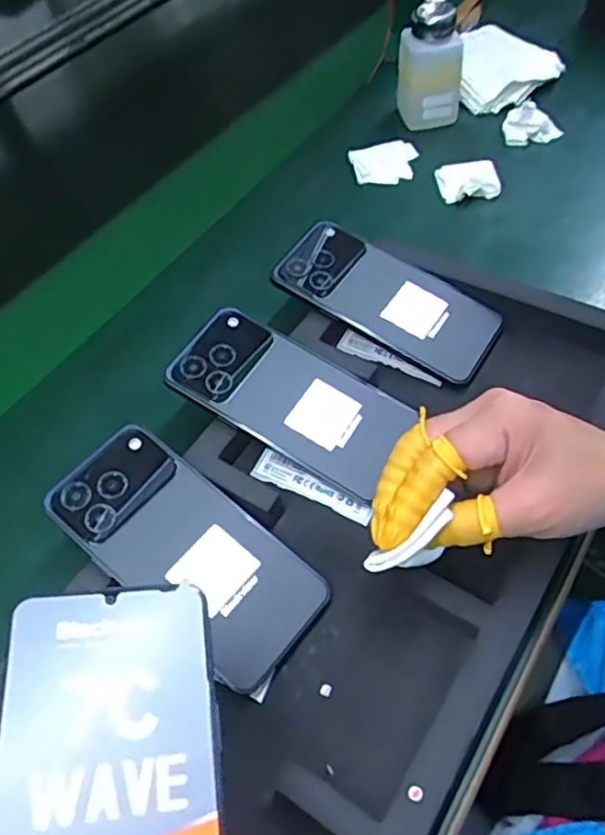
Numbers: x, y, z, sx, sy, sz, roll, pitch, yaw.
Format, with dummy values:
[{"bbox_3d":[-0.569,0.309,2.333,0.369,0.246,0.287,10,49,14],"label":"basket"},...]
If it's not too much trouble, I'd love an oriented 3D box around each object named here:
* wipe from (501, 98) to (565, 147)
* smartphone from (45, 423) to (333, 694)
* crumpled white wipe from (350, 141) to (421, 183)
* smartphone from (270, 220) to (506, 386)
[{"bbox_3d":[0.228,-0.292,0.641,0.053,0.020,0.048,-2,54,5],"label":"wipe"},{"bbox_3d":[-0.066,0.073,0.369,0.160,0.005,0.075,37,63,14],"label":"smartphone"},{"bbox_3d":[0.081,-0.250,0.632,0.063,0.009,0.058,-3,53,4],"label":"crumpled white wipe"},{"bbox_3d":[0.065,-0.089,0.478,0.162,0.014,0.077,31,60,13],"label":"smartphone"}]

